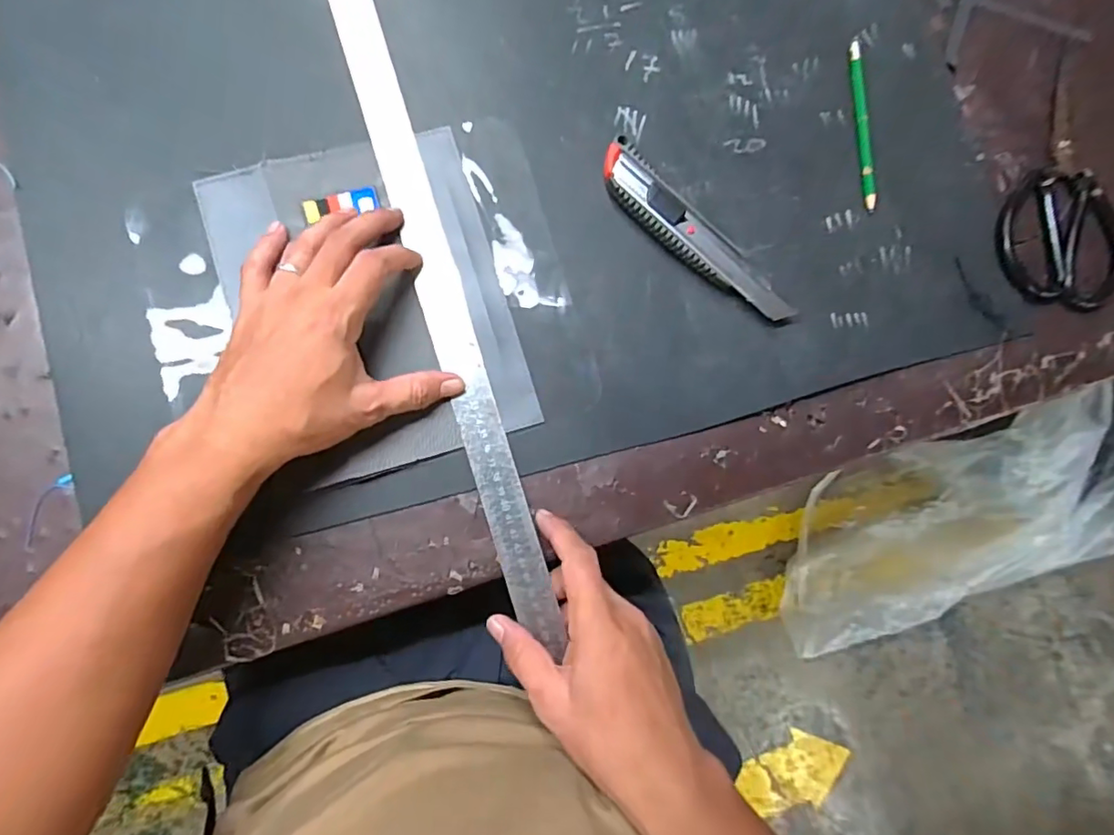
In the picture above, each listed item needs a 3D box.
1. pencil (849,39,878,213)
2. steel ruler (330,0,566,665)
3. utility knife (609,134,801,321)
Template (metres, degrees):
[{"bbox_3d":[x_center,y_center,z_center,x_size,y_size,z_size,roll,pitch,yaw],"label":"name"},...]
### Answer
[{"bbox_3d":[0.237,-0.228,0.435,0.013,0.011,0.139,1,84,-7],"label":"pencil"},{"bbox_3d":[-0.080,-0.086,0.382,0.030,0.005,0.485,-16,86,-8],"label":"steel ruler"},{"bbox_3d":[0.096,-0.127,0.400,0.168,0.017,0.035,43,80,-1],"label":"utility knife"}]

